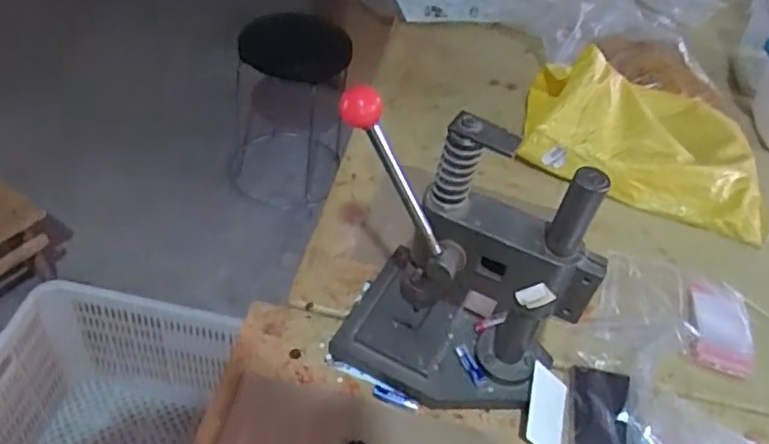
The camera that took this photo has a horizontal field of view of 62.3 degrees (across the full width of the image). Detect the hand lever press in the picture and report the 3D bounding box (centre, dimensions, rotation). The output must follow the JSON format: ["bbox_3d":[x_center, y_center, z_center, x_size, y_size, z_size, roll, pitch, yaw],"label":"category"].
[{"bbox_3d":[0.075,0.037,0.635,0.242,0.311,0.172,19,45,8],"label":"hand lever press"}]

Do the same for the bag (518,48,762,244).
[{"bbox_3d":[0.418,-0.155,0.999,0.370,0.125,0.265,19,45,9],"label":"bag"}]

